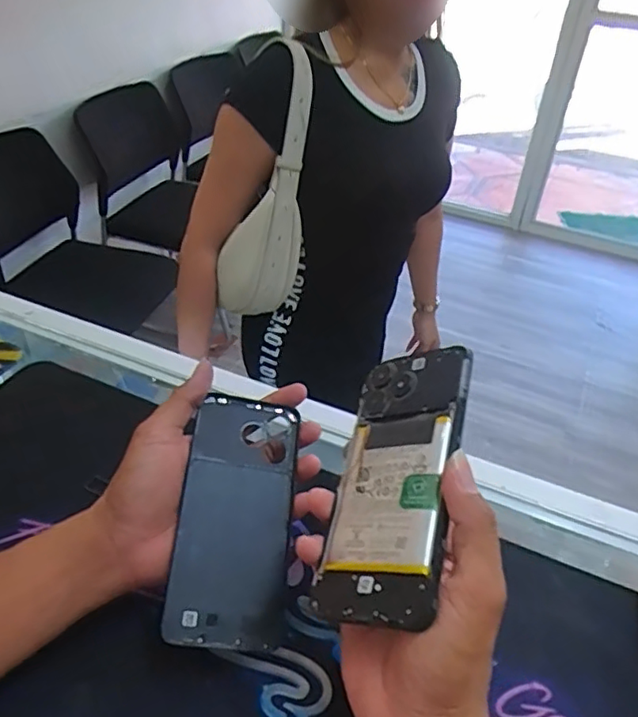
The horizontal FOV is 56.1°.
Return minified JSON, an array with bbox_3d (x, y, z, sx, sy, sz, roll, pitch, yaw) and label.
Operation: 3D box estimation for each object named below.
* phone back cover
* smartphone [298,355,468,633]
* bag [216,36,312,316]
[{"bbox_3d":[-0.056,0.106,0.408,0.076,0.012,0.162,11,60,-16],"label":"phone back cover"},{"bbox_3d":[0.042,0.064,0.335,0.072,0.007,0.159,-10,49,40],"label":"smartphone"},{"bbox_3d":[-0.083,-0.233,0.841,0.126,0.362,0.096,2,40,-1],"label":"bag"}]

